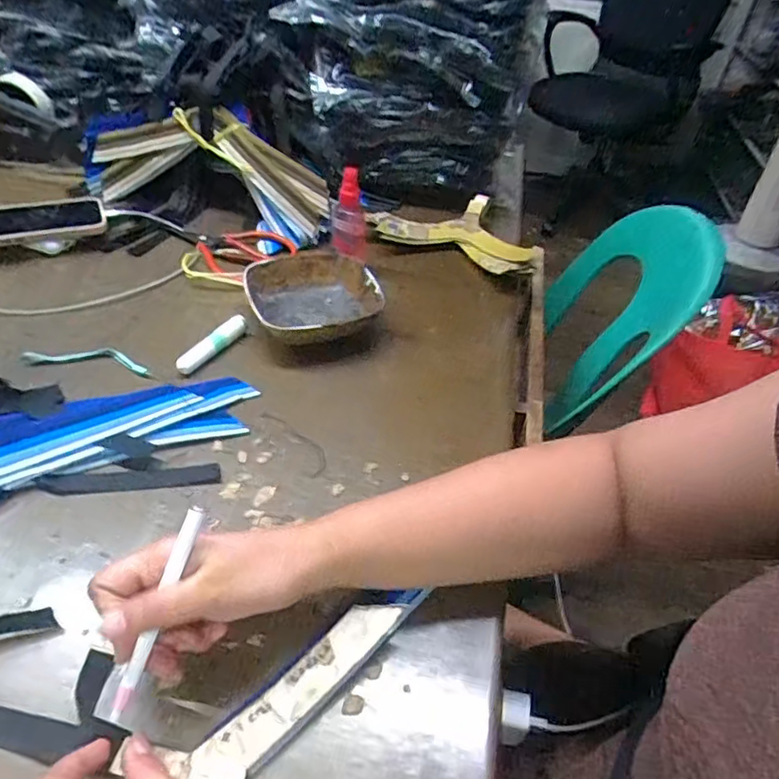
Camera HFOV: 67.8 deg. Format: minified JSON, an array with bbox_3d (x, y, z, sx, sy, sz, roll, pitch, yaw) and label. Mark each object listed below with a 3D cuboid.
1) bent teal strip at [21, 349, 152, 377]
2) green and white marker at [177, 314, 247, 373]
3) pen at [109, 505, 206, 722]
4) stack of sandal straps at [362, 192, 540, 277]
[{"bbox_3d":[-0.276,-0.028,0.534,0.119,0.010,0.024,6,42,1],"label":"bent teal strip"},{"bbox_3d":[-0.167,-0.042,0.550,0.018,0.016,0.083,23,46,19],"label":"green and white marker"},{"bbox_3d":[-0.120,0.116,0.303,0.010,0.116,0.011,22,1,18],"label":"pen"},{"bbox_3d":[0.071,-0.173,0.701,0.164,0.035,0.170,-10,45,-16],"label":"stack of sandal straps"}]

